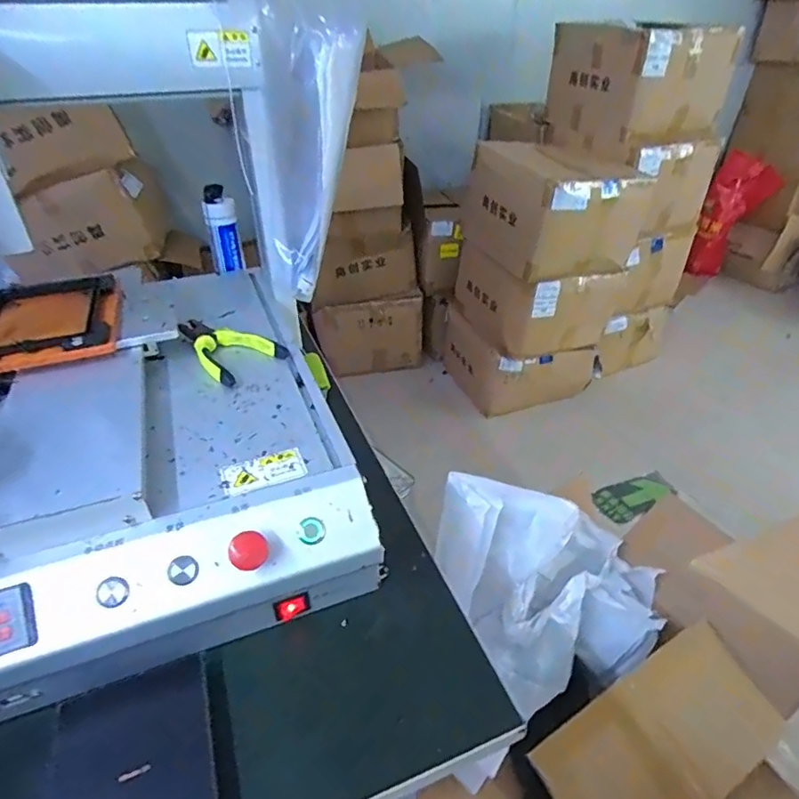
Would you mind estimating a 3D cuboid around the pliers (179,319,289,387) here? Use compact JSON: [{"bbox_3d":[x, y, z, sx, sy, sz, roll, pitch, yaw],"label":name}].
[{"bbox_3d":[-0.216,-0.063,0.636,0.155,0.026,0.091,23,42,31],"label":"pliers"}]

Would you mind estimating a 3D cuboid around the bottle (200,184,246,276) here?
[{"bbox_3d":[-0.279,-0.267,0.839,0.050,0.120,0.043,-8,35,-9],"label":"bottle"}]

